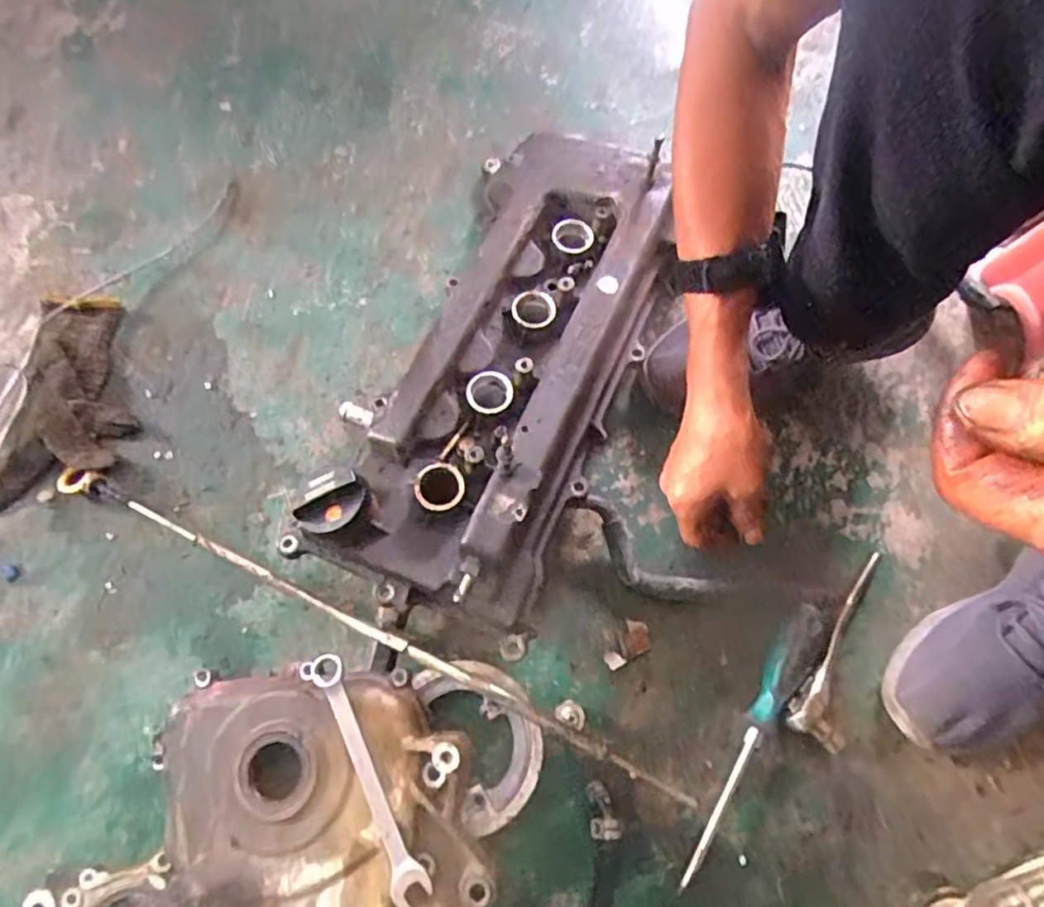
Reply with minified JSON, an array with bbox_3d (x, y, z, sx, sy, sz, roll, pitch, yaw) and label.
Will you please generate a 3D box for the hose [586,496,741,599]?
[{"bbox_3d":[0.109,0.092,0.542,0.140,0.024,0.048,30,73,8],"label":"hose"}]

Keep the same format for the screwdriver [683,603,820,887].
[{"bbox_3d":[0.182,0.219,0.501,0.024,0.031,0.228,29,73,7],"label":"screwdriver"}]

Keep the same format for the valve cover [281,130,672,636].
[{"bbox_3d":[-0.008,-0.086,0.556,0.195,0.112,0.443,23,73,7],"label":"valve cover"}]

